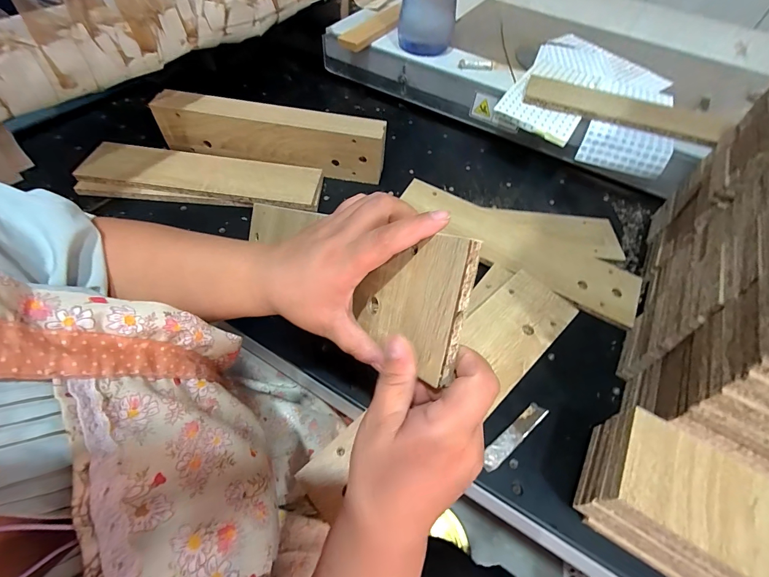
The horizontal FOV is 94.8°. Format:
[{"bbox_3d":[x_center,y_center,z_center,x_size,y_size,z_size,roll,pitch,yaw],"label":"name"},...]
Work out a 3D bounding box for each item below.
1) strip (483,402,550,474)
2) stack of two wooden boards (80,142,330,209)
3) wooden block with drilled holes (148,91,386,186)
[{"bbox_3d":[0.146,0.166,0.399,0.100,0.004,0.020,-31,62,-25],"label":"strip"},{"bbox_3d":[-0.292,-0.180,0.582,0.376,0.030,0.106,5,53,-2],"label":"stack of two wooden boards"},{"bbox_3d":[-0.190,-0.261,0.609,0.380,0.086,0.060,9,53,1],"label":"wooden block with drilled holes"}]

